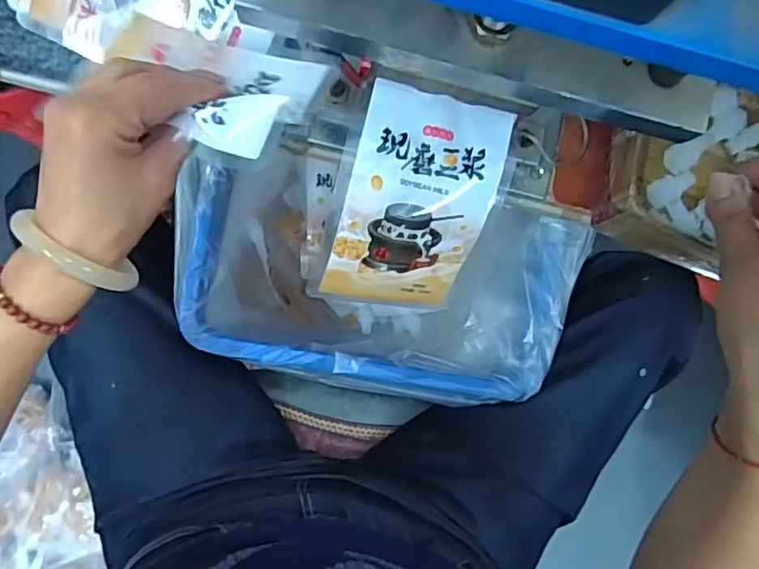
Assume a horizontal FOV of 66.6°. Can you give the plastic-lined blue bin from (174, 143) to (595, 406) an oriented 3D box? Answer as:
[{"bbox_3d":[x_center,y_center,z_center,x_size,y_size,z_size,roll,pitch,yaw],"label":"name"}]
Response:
[{"bbox_3d":[-0.013,-0.002,0.642,0.392,0.182,0.228,11,87,-6],"label":"plastic-lined blue bin"}]

